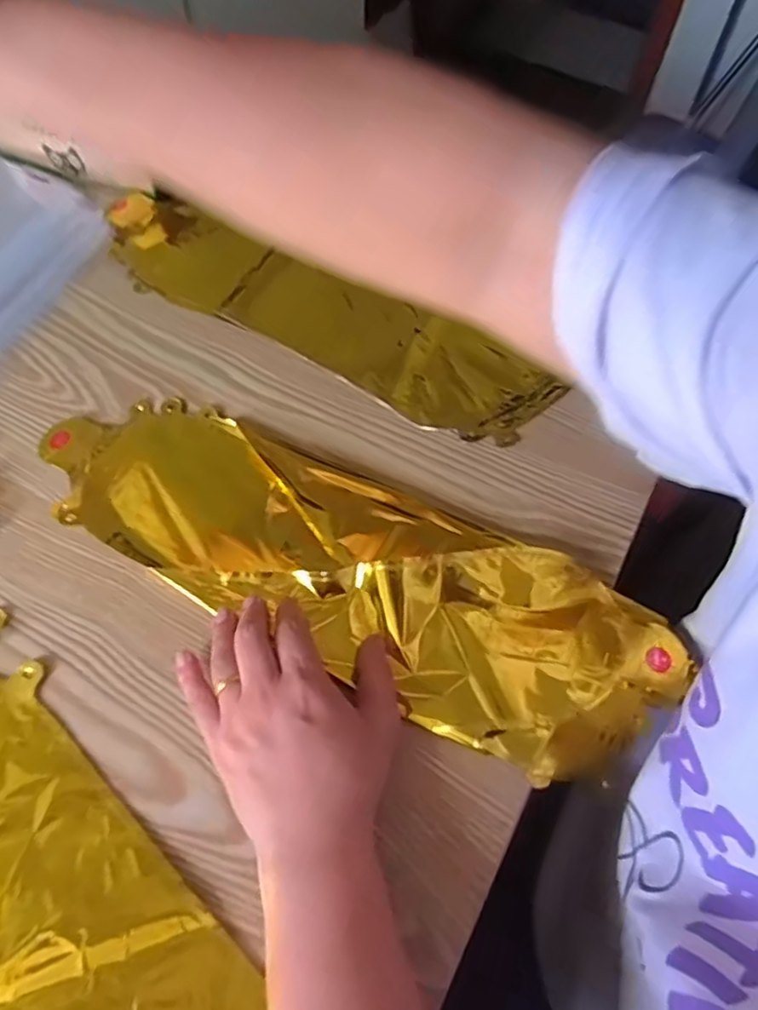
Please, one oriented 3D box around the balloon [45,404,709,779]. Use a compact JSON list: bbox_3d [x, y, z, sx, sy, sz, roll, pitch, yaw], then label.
[{"bbox_3d":[-0.025,0.032,0.420,0.422,0.019,0.131,24,62,12],"label":"balloon"}]

